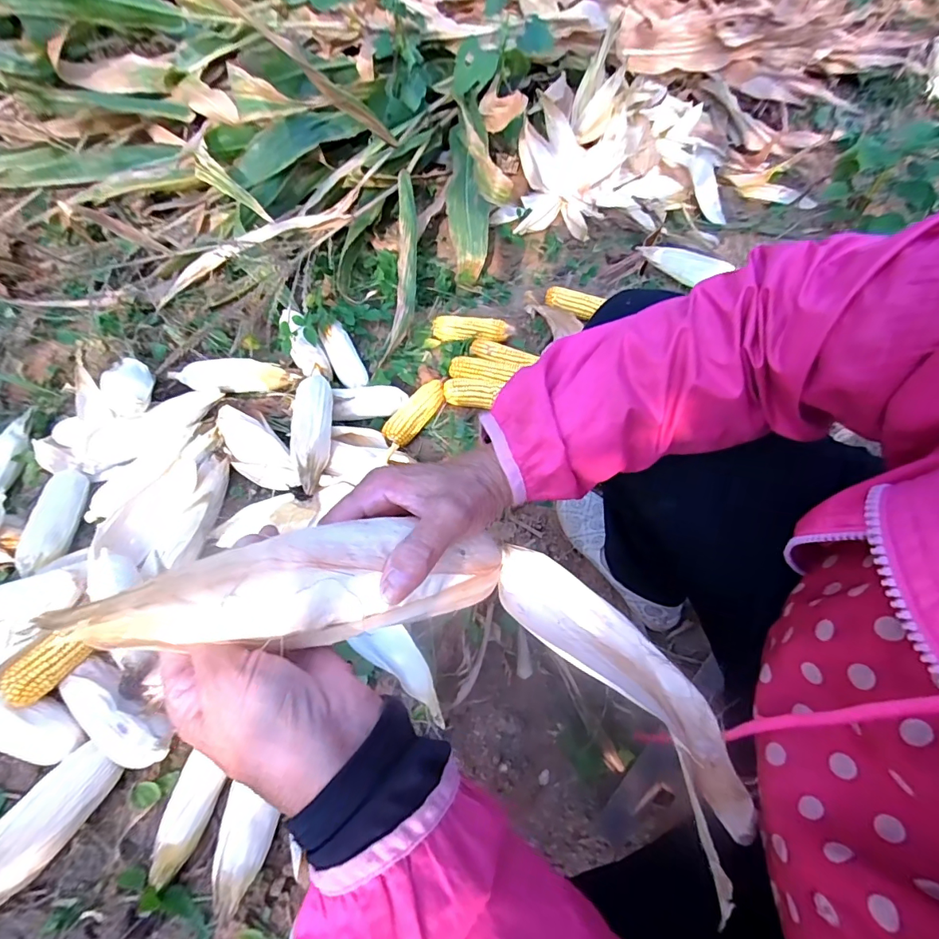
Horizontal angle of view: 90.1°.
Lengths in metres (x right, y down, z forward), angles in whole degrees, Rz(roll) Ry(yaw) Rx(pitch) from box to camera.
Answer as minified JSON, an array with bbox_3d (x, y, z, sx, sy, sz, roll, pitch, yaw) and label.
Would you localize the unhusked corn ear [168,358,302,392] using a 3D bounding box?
[{"bbox_3d":[-0.438,-0.172,0.872,0.248,0.060,0.051,8,57,2],"label":"unhusked corn ear"}]

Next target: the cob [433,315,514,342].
[{"bbox_3d":[0.006,-0.277,0.939,0.159,0.039,0.052,3,57,-1],"label":"cob"}]

